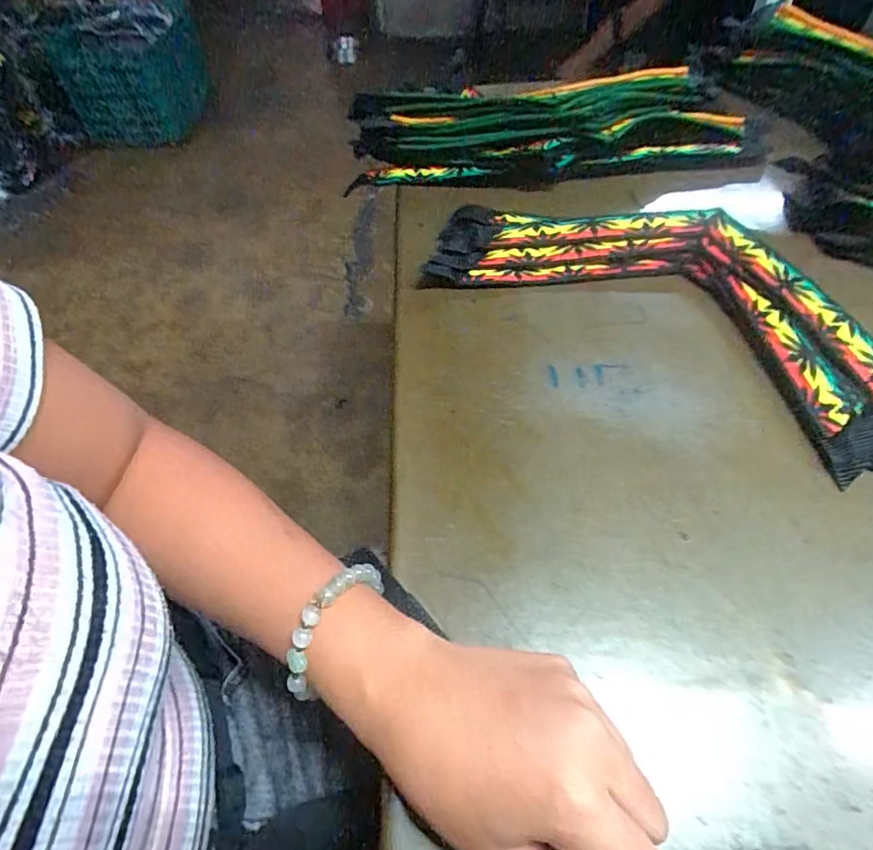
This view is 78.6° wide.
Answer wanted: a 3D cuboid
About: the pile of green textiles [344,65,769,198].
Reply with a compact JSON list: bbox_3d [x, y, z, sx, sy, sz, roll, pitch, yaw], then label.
[{"bbox_3d":[0.109,-0.276,0.472,0.374,0.048,0.118,-7,55,-2],"label":"pile of green textiles"}]

